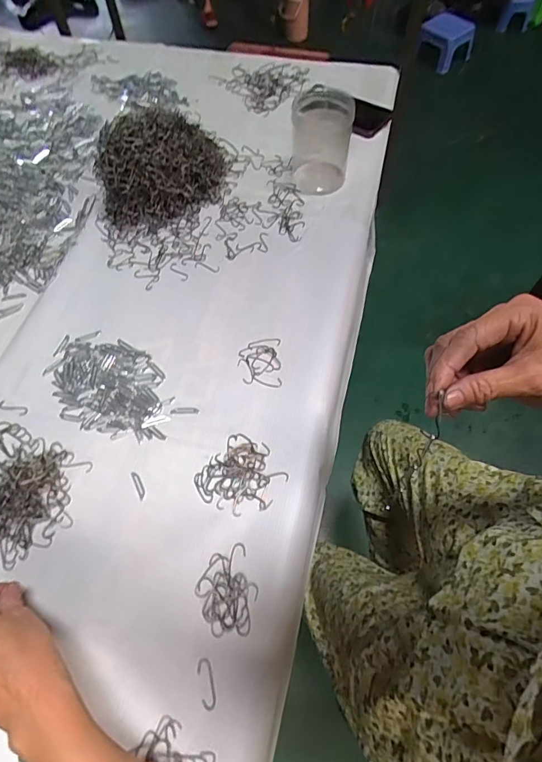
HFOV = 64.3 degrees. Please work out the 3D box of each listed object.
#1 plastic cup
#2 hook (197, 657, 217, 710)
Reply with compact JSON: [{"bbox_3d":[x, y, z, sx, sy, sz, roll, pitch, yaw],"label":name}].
[{"bbox_3d":[0.075,-0.359,0.646,0.087,0.111,0.082,4,63,5],"label":"plastic cup"},{"bbox_3d":[-0.056,0.265,0.378,0.013,0.004,0.038,-14,63,-5],"label":"hook"}]

